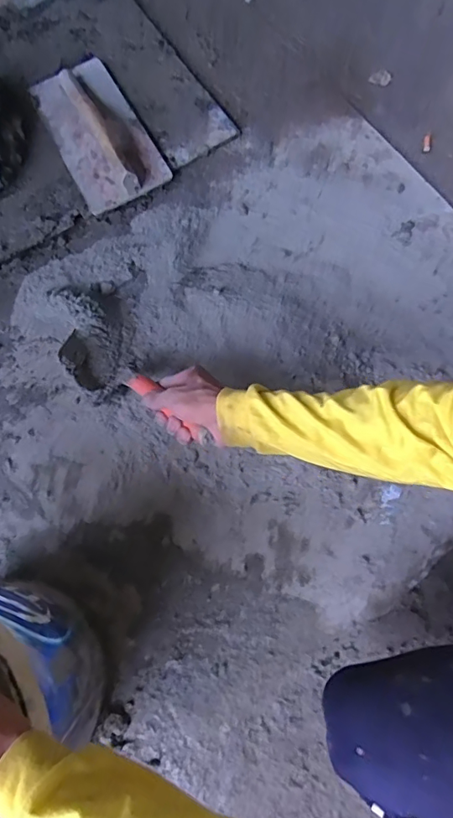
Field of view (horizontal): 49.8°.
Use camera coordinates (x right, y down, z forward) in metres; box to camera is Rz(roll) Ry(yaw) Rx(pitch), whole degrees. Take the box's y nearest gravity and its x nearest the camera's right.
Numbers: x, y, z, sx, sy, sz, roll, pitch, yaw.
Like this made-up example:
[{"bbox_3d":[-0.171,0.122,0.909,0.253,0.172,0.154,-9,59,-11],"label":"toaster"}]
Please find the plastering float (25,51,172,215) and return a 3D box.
[{"bbox_3d":[-0.228,-0.494,0.837,0.151,0.068,0.308,-28,76,-5],"label":"plastering float"}]

